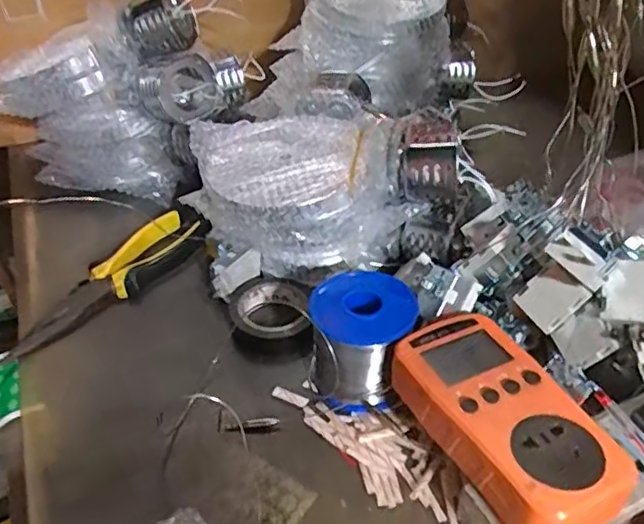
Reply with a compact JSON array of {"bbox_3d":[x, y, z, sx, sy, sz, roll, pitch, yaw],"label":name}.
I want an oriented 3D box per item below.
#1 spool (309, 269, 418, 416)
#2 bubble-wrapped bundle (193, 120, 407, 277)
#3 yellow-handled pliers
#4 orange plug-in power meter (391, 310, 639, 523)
[{"bbox_3d":[0.025,0.050,0.390,0.061,0.065,0.066,-1,38,-2],"label":"spool"},{"bbox_3d":[-0.017,-0.050,0.453,0.134,0.102,0.102,-10,40,-13],"label":"bubble-wrapped bundle"},{"bbox_3d":[-0.153,0.011,0.474,0.048,0.027,0.188,22,43,25],"label":"yellow-handled pliers"},{"bbox_3d":[0.094,0.086,0.323,0.068,0.037,0.131,-21,43,-24],"label":"orange plug-in power meter"}]

